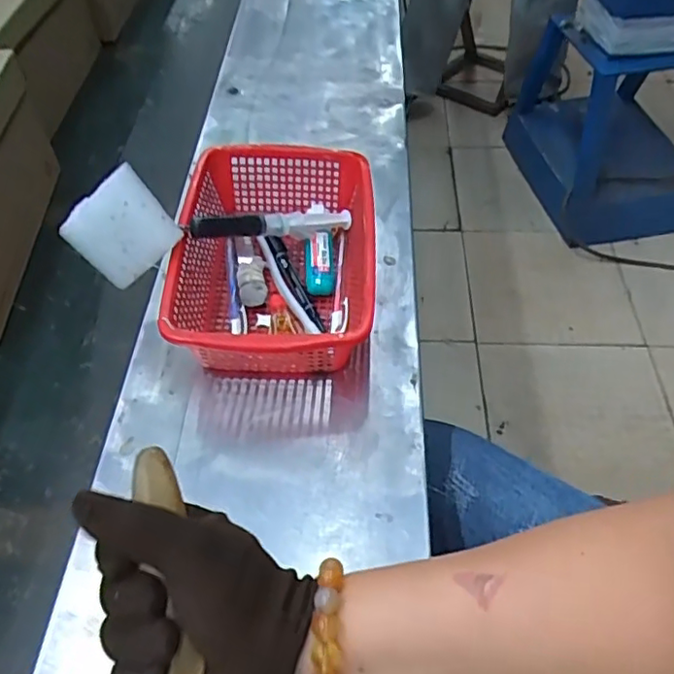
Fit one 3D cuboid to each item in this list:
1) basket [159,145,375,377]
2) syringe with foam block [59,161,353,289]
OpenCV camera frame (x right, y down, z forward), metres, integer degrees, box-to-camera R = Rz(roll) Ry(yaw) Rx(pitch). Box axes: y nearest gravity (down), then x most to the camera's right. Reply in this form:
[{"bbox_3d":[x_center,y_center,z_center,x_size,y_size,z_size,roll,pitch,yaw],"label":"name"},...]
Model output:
[{"bbox_3d":[-0.048,-0.062,0.500,0.153,0.078,0.223,-2,52,3],"label":"basket"},{"bbox_3d":[-0.090,-0.093,0.490,0.230,0.074,0.055,-11,48,-33],"label":"syringe with foam block"}]

